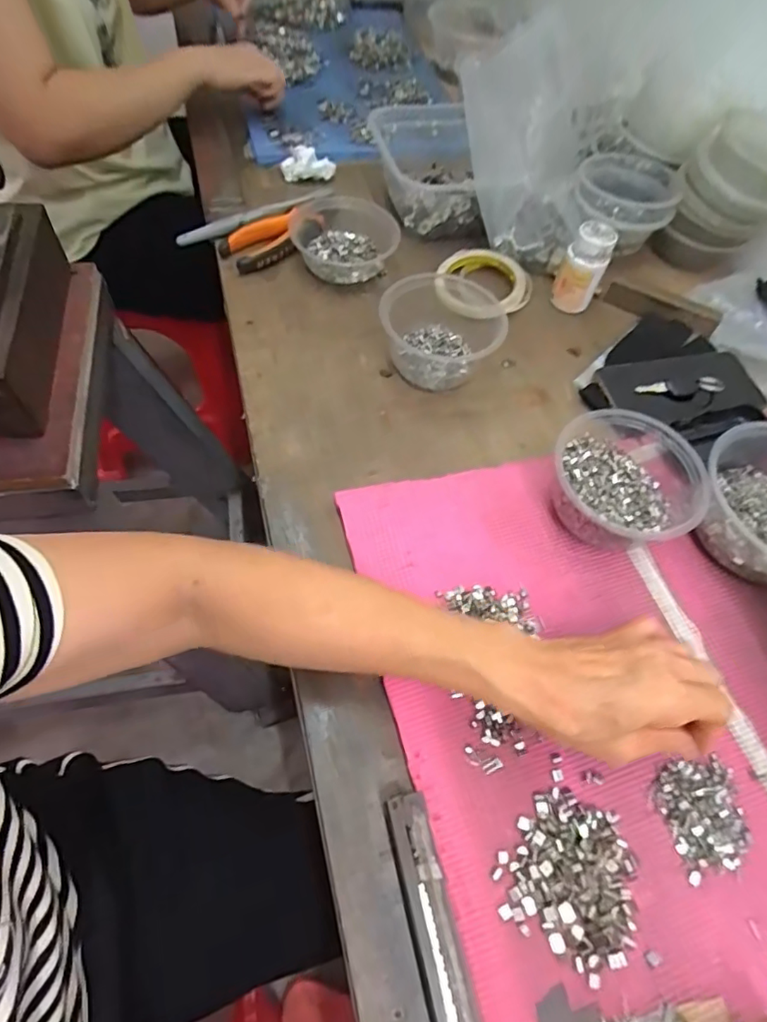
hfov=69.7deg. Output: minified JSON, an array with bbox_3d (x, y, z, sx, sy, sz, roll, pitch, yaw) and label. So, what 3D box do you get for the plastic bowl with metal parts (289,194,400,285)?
[{"bbox_3d":[-0.043,-0.299,0.605,0.109,0.043,0.109,3,59,-5],"label":"plastic bowl with metal parts"}]

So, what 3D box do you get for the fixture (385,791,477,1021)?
[{"bbox_3d":[0.026,0.239,0.303,0.027,0.029,0.147,-9,61,-12],"label":"fixture"}]

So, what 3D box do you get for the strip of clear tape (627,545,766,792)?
[{"bbox_3d":[0.241,0.120,0.405,0.026,0.009,0.210,-16,62,-11],"label":"strip of clear tape"}]

